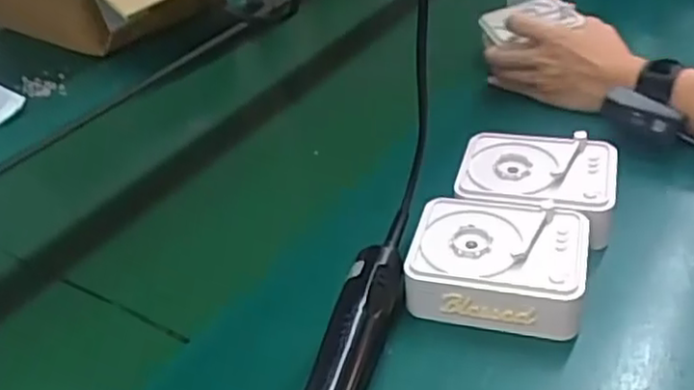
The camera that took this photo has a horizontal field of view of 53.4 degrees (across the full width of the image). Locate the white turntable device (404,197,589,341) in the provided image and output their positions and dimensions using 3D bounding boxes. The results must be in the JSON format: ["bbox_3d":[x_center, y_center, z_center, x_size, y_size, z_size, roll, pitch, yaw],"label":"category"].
[{"bbox_3d":[0.116,0.053,0.527,0.124,0.054,0.097,7,38,20],"label":"white turntable device"}]

